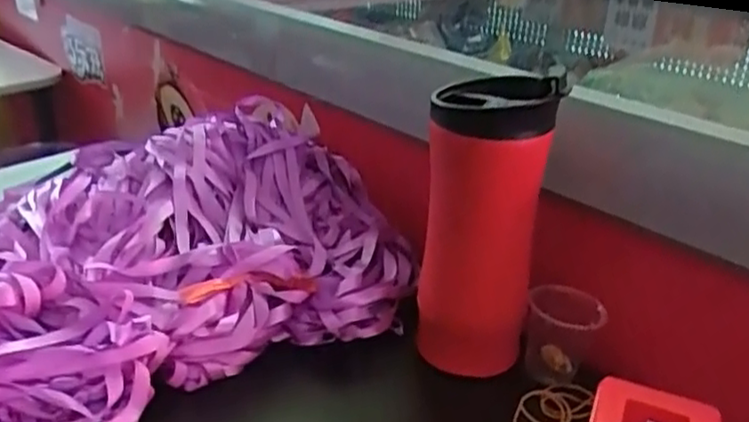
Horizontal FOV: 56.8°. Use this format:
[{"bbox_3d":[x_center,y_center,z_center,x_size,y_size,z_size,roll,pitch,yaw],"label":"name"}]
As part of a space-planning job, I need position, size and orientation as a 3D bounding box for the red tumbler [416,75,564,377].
[{"bbox_3d":[0.067,0.012,0.439,0.070,0.177,0.089,6,27,8],"label":"red tumbler"}]

